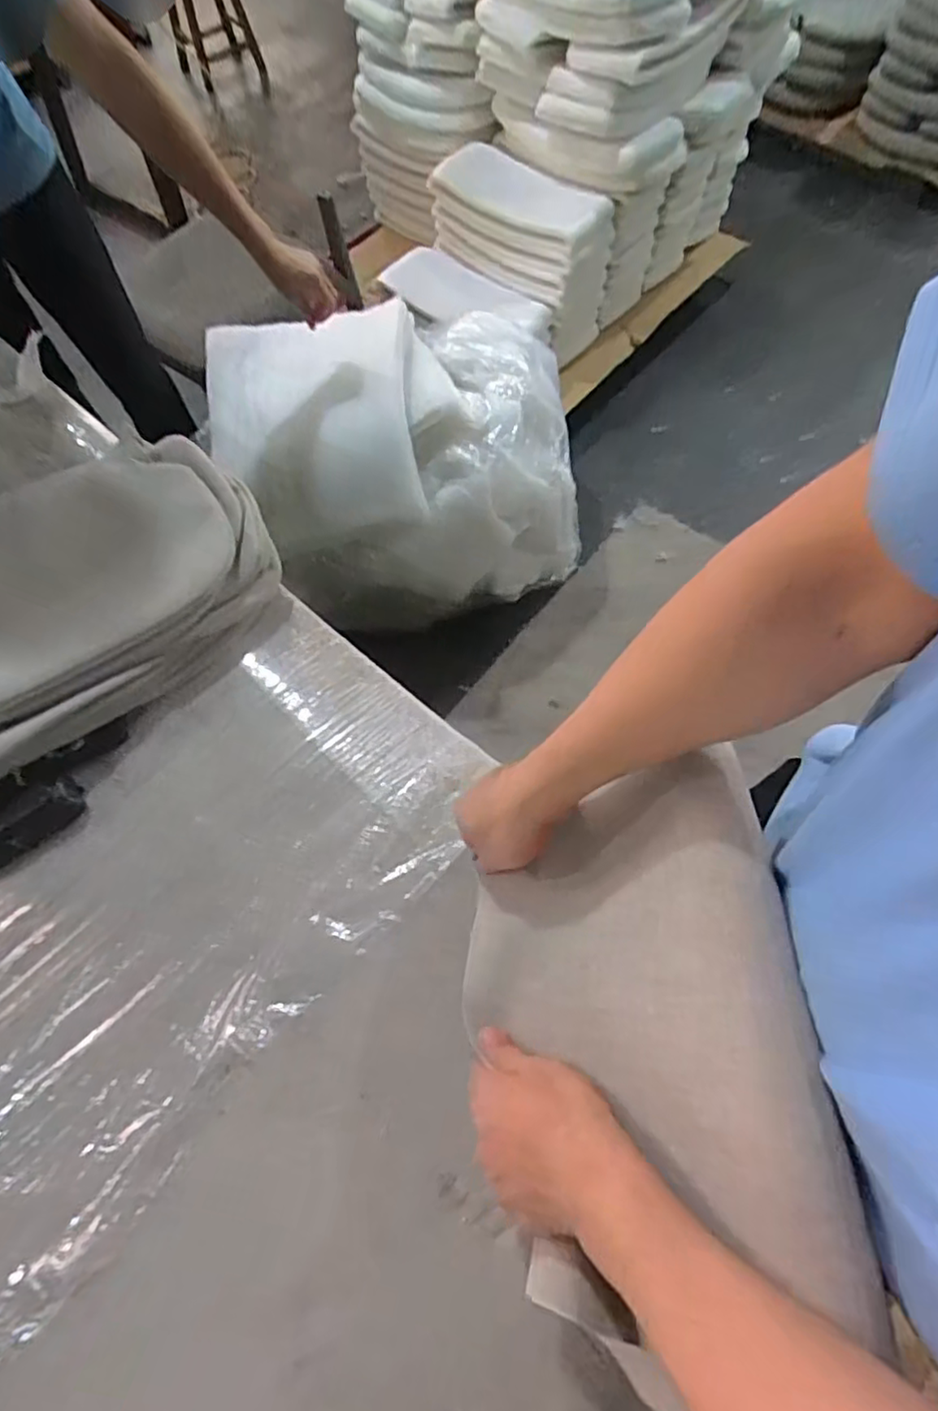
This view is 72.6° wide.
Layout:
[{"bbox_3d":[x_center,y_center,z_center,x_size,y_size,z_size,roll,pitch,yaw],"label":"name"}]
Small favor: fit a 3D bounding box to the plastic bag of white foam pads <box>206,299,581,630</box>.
[{"bbox_3d":[-0.135,-0.526,1.386,0.725,0.412,0.529,-17,65,-5],"label":"plastic bag of white foam pads"}]

